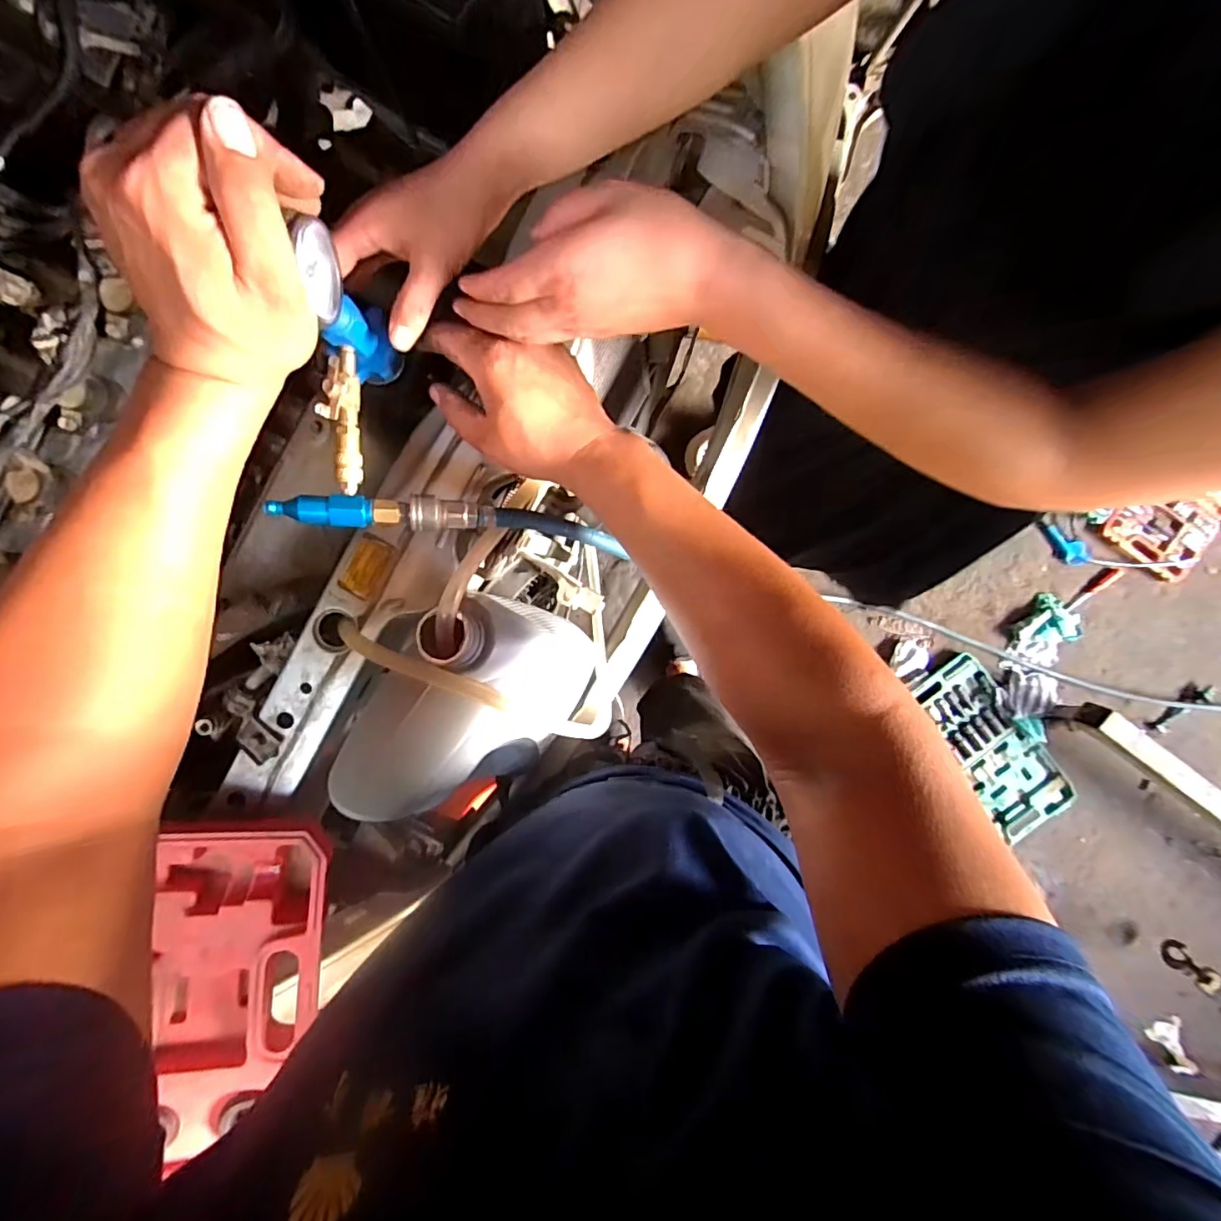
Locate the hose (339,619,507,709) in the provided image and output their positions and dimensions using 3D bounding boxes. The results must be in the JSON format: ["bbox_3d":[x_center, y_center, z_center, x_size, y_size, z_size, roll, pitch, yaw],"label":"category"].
[{"bbox_3d":[-0.154,0.042,0.446,0.151,0.052,0.017,22,93,-2],"label":"hose"}]

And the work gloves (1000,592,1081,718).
[{"bbox_3d":[1.162,0.127,1.494,0.158,0.061,0.320,15,93,-1],"label":"work gloves"}]

